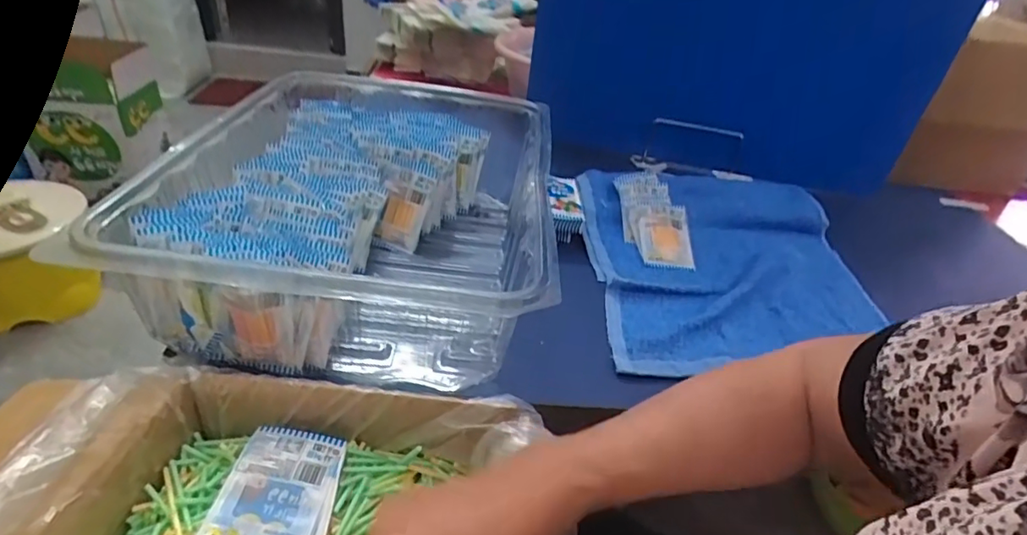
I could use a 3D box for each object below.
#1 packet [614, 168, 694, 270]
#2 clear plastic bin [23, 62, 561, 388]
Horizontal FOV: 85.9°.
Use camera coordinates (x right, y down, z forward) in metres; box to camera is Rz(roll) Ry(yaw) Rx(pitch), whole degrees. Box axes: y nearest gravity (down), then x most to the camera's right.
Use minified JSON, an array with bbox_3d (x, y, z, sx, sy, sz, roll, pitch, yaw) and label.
[{"bbox_3d":[0.182,-0.069,0.729,0.076,0.031,0.174,-4,56,-14],"label":"packet"},{"bbox_3d":[-0.137,-0.071,0.604,0.341,0.136,0.480,5,34,-2],"label":"clear plastic bin"}]

